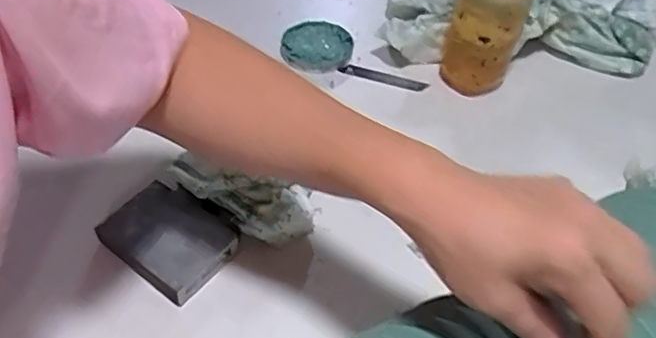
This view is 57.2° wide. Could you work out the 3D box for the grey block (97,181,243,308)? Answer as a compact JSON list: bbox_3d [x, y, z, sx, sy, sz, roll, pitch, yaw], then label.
[{"bbox_3d":[-0.131,0.058,0.511,0.099,0.028,0.083,30,53,24],"label":"grey block"}]

